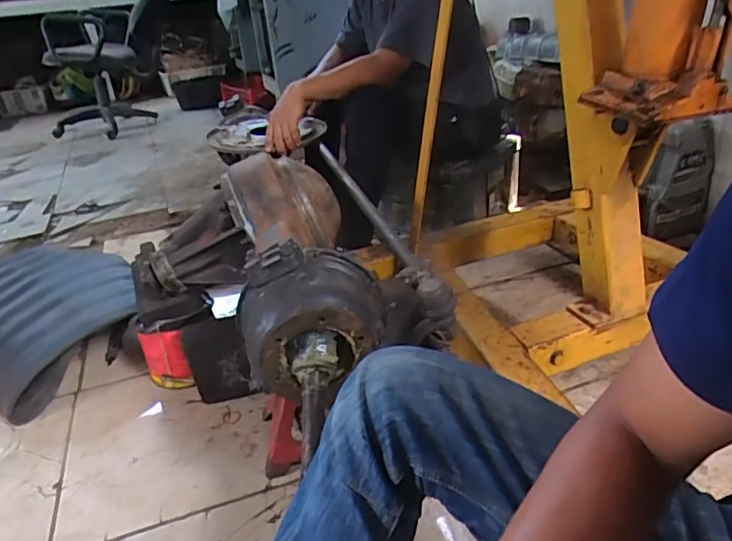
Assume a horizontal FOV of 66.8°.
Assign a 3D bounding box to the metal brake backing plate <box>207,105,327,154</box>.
[{"bbox_3d":[-0.257,-0.368,1.452,0.308,0.047,0.325,-2,27,4],"label":"metal brake backing plate"}]

